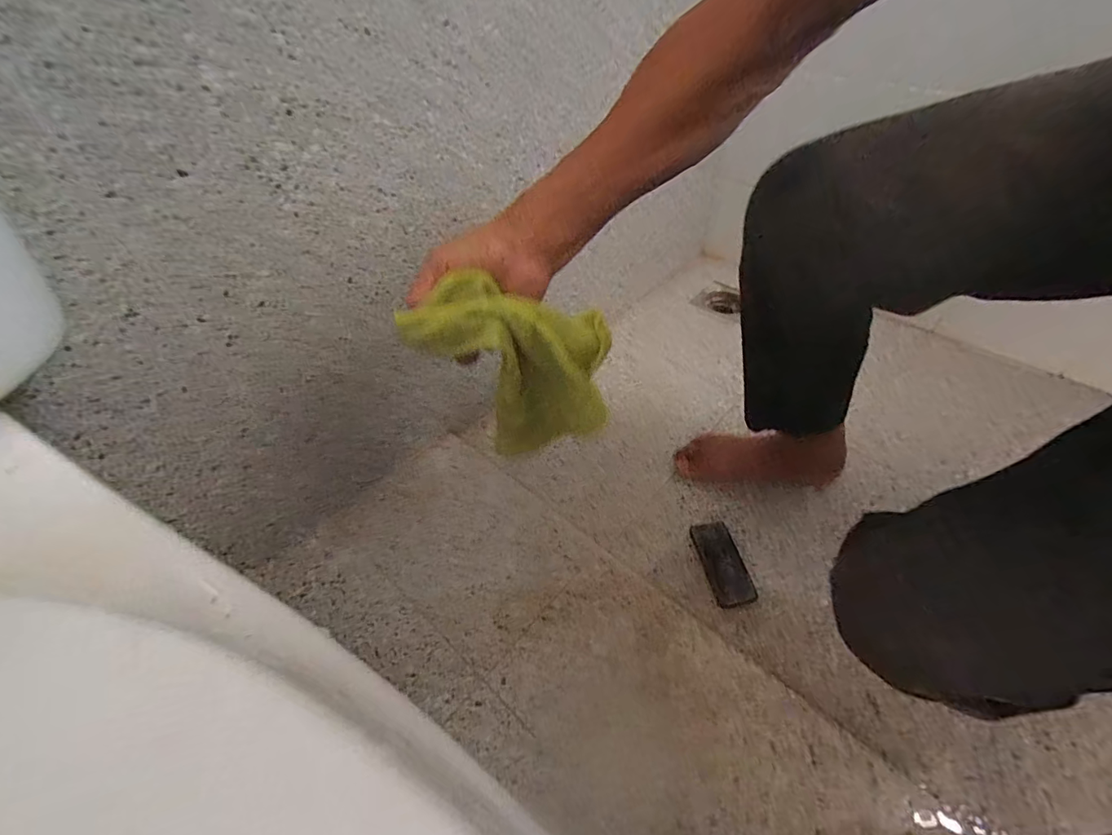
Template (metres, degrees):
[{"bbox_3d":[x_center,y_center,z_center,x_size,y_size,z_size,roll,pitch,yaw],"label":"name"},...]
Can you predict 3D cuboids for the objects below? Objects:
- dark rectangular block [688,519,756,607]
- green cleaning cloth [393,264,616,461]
[{"bbox_3d":[0.206,0.178,0.580,0.055,0.012,0.104,-8,49,-7],"label":"dark rectangular block"},{"bbox_3d":[-0.036,-0.035,0.410,0.162,0.171,0.035,-7,46,-9],"label":"green cleaning cloth"}]

